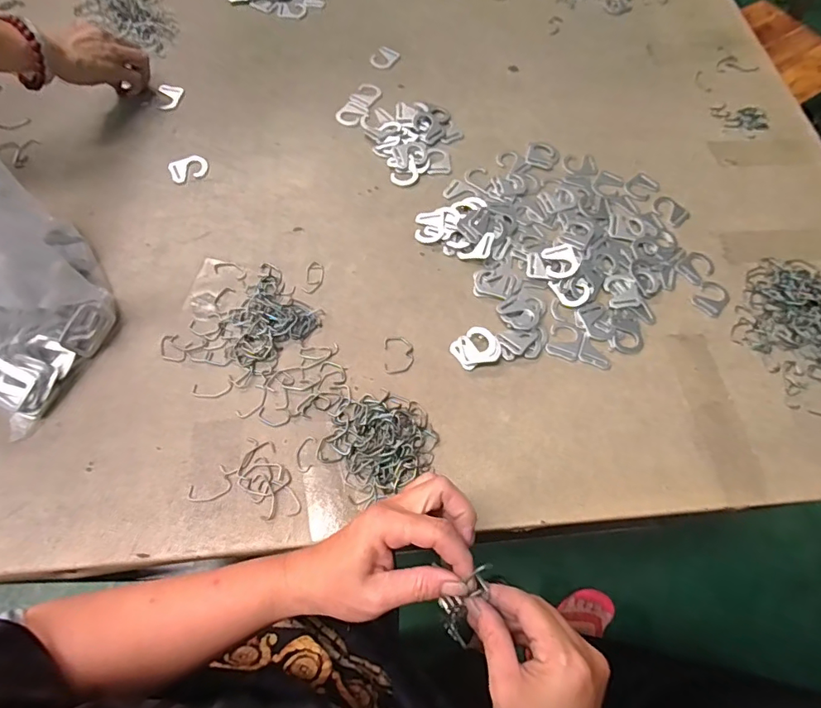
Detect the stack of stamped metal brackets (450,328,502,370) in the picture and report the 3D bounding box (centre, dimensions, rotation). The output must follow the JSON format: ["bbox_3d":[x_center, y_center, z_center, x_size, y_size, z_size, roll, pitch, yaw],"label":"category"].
[{"bbox_3d":[0.070,-0.006,0.503,0.048,0.012,0.041,-27,68,-14],"label":"stack of stamped metal brackets"}]

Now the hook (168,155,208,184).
[{"bbox_3d":[-0.275,-0.232,0.593,0.044,0.005,0.038,-24,67,-13],"label":"hook"}]

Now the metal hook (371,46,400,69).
[{"bbox_3d":[-0.039,-0.434,0.700,0.032,0.004,0.045,28,66,11],"label":"metal hook"}]

